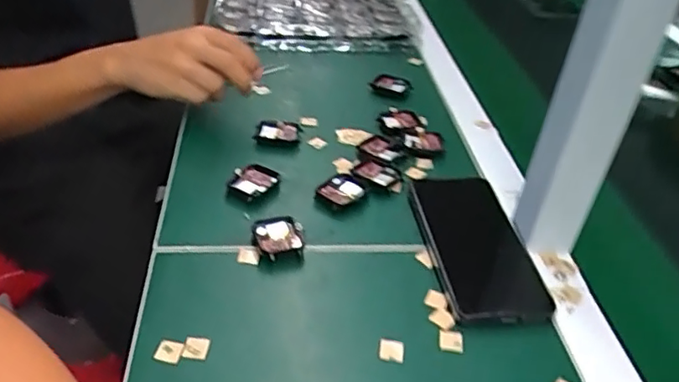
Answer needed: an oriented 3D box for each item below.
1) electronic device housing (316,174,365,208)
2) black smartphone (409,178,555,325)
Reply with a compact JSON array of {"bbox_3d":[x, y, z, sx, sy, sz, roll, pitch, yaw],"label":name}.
[{"bbox_3d":[0.000,0.000,0.533,0.037,0.008,0.037,32,43,30],"label":"electronic device housing"},{"bbox_3d":[0.115,0.040,0.488,0.081,0.016,0.167,-1,37,-9],"label":"black smartphone"}]

